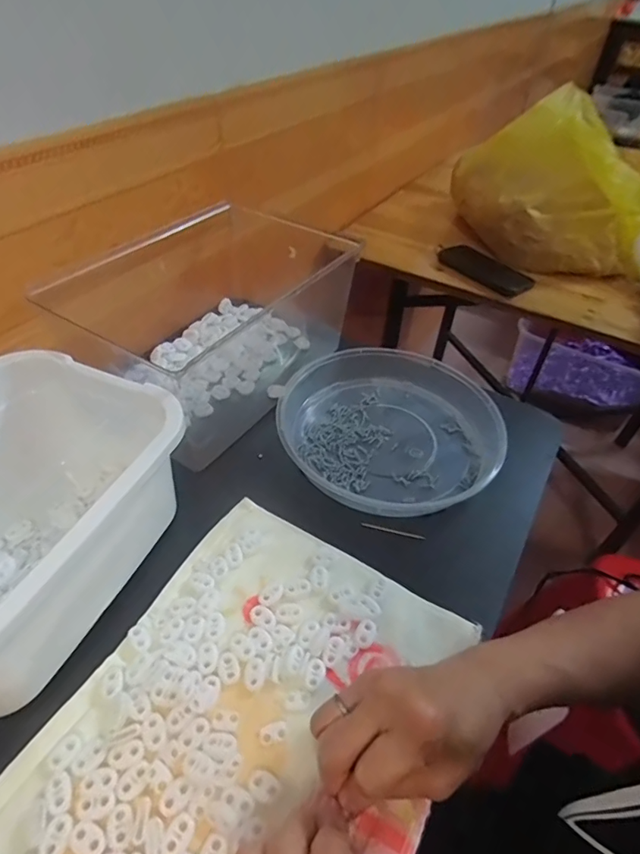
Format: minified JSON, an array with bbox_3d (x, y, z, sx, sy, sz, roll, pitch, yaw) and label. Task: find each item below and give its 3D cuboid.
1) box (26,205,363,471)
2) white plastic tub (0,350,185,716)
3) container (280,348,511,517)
[{"bbox_3d":[-0.124,-0.126,0.576,0.215,0.105,0.291,28,49,21],"label":"box"},{"bbox_3d":[-0.237,0.068,0.366,0.183,0.113,0.248,19,46,13],"label":"white plastic tub"},{"bbox_3d":[0.073,-0.008,0.528,0.226,0.037,0.204,7,44,1],"label":"container"}]

